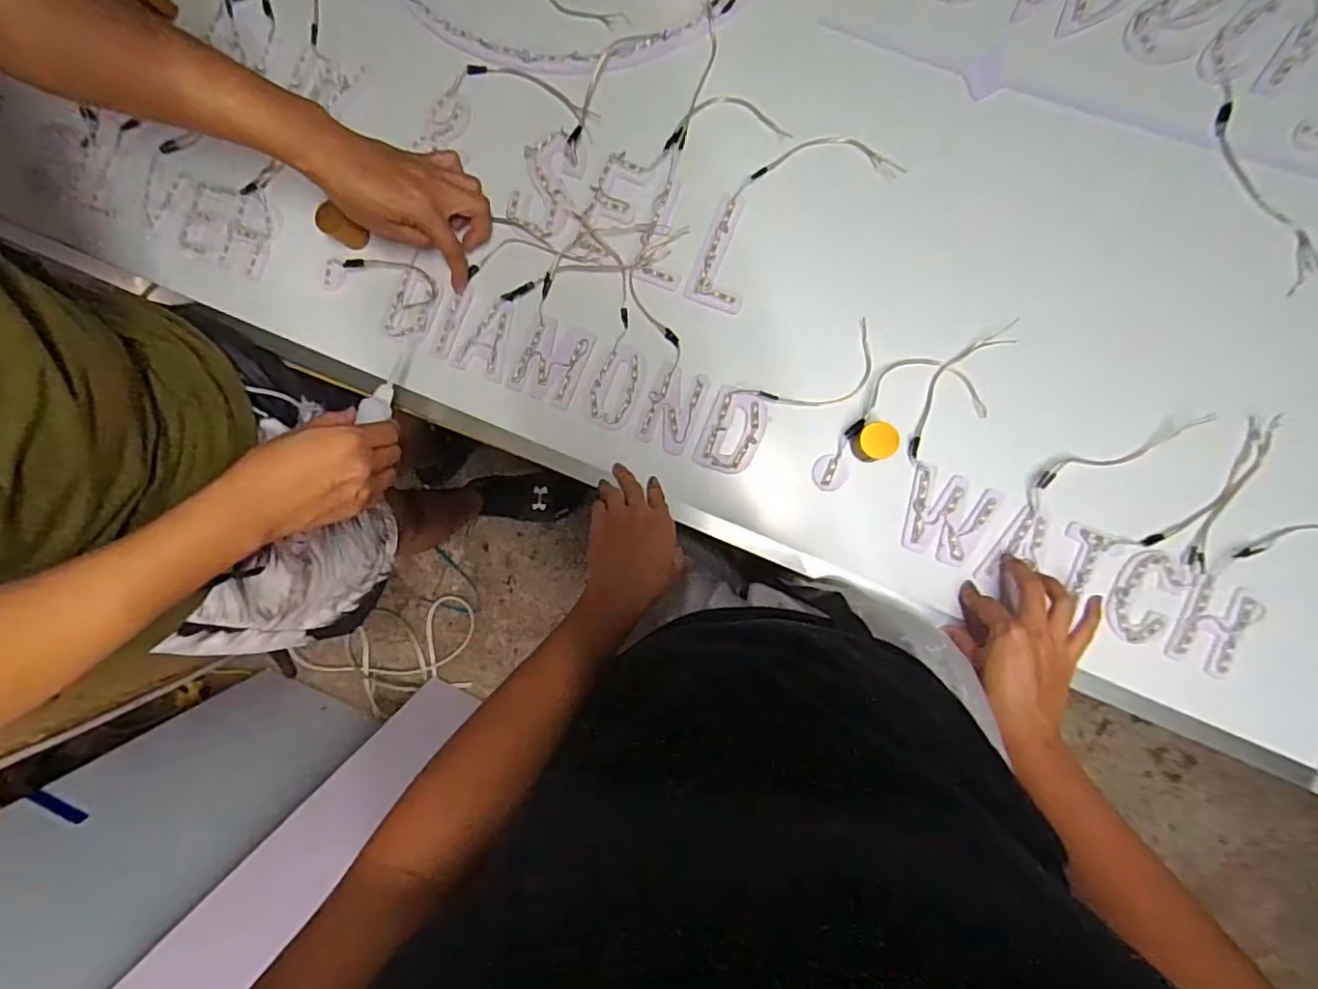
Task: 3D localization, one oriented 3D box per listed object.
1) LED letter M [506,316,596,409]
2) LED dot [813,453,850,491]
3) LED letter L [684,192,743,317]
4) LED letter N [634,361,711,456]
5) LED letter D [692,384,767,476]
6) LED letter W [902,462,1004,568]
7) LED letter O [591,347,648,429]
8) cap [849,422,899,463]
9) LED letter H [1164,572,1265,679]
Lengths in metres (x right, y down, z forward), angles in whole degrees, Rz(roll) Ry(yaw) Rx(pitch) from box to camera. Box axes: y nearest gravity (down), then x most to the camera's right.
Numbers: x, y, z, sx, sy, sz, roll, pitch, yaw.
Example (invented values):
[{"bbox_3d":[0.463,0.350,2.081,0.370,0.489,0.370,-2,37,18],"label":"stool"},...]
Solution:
[{"bbox_3d":[-0.109,-0.133,0.603,0.068,0.006,0.078,24,92,5],"label":"LED letter M"},{"bbox_3d":[0.164,-0.021,0.572,0.032,0.004,0.034,0,90,6],"label":"LED dot"},{"bbox_3d":[0.068,-0.236,0.588,0.056,0.005,0.107,20,92,5],"label":"LED letter L"},{"bbox_3d":[0.013,-0.084,0.586,0.052,0.004,0.082,21,92,5],"label":"LED letter N"},{"bbox_3d":[0.072,-0.061,0.583,0.056,0.005,0.080,21,92,5],"label":"LED letter D"},{"bbox_3d":[0.266,0.020,0.558,0.078,0.004,0.080,24,92,5],"label":"LED letter W"},{"bbox_3d":[-0.041,-0.107,0.593,0.048,0.004,0.085,16,91,5],"label":"LED letter O"},{"bbox_3d":[0.197,-0.047,0.548,0.035,0.035,0.033,0,90,6],"label":"cap"},{"bbox_3d":[0.491,0.116,0.530,0.054,0.015,0.078,24,92,5],"label":"LED letter H"}]

